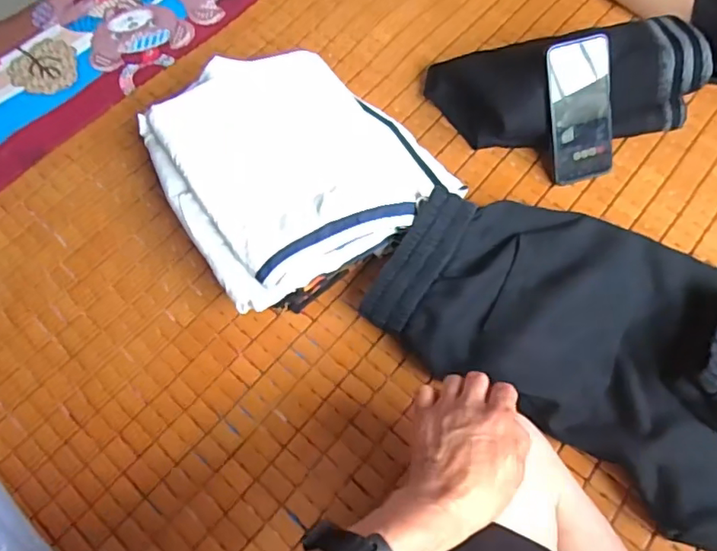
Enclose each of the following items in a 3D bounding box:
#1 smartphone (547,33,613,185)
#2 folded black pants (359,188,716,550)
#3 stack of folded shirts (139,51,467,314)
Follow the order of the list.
[{"bbox_3d":[0.265,-0.190,0.682,0.081,0.169,0.016,-21,28,-9],"label":"smartphone"},{"bbox_3d":[0.325,0.103,0.563,0.639,0.039,0.286,22,66,10],"label":"folded black pants"},{"bbox_3d":[-0.071,-0.134,0.673,0.299,0.113,0.290,-29,63,-12],"label":"stack of folded shirts"}]

